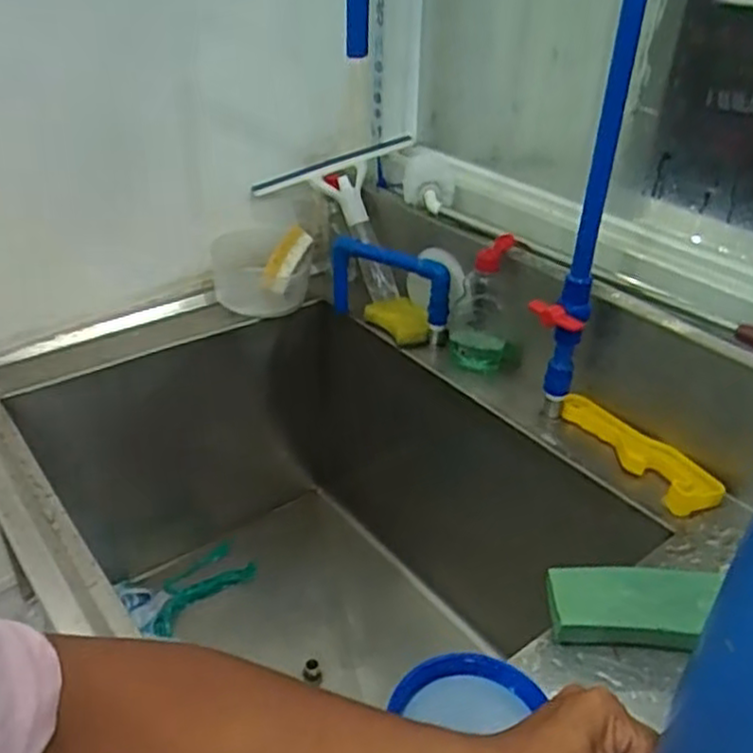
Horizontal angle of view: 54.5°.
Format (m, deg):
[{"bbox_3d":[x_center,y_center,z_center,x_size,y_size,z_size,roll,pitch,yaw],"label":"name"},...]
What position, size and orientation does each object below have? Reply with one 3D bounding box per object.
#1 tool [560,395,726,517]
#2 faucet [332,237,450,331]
[{"bbox_3d":[0.286,0.078,0.795,0.054,0.025,0.202,-13,36,-22],"label":"tool"},{"bbox_3d":[0.015,-0.120,0.997,0.186,0.120,0.044,20,37,26],"label":"faucet"}]

